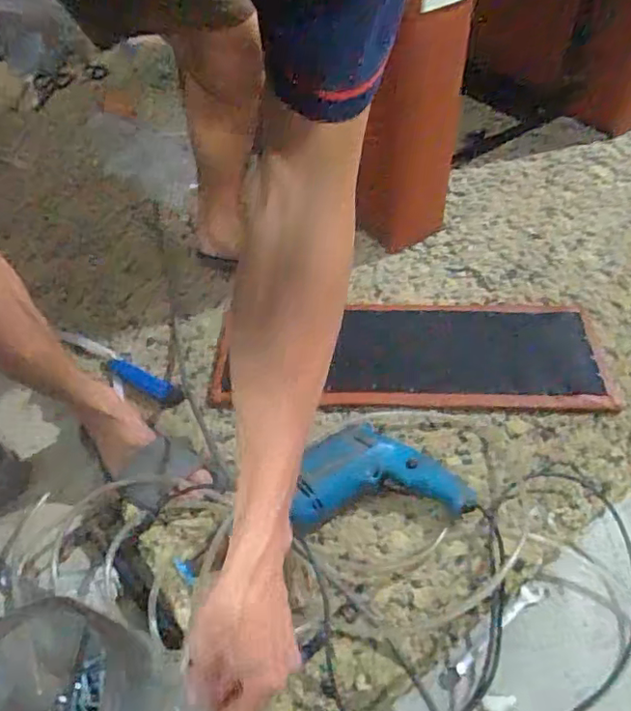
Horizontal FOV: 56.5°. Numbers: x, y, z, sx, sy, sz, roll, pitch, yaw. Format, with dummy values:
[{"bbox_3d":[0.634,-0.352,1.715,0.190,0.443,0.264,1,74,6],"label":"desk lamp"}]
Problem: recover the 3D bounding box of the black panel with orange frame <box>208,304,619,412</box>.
[{"bbox_3d":[0.153,-0.009,0.983,0.621,0.021,0.232,1,49,4],"label":"black panel with orange frame"}]

